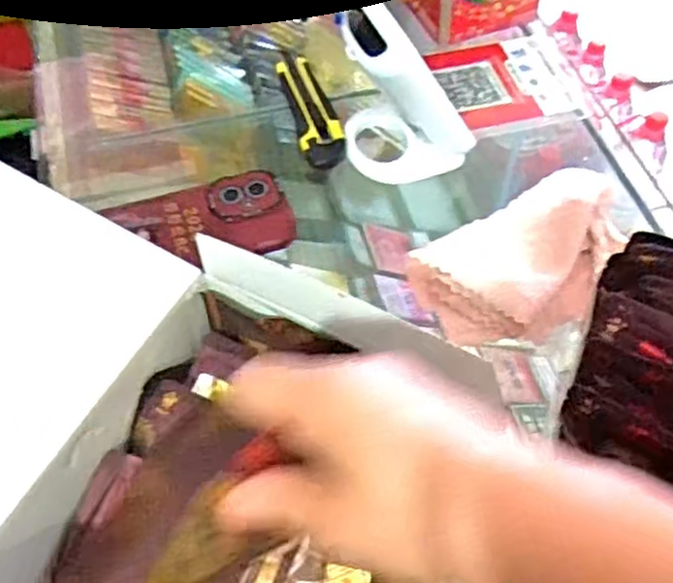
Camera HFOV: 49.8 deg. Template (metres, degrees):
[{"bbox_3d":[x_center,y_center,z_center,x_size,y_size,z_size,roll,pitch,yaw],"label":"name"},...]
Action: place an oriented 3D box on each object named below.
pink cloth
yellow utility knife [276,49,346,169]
[{"bbox_3d":[0.154,-0.026,0.563,0.184,0.043,0.104,-26,60,-17],"label":"pink cloth"},{"bbox_3d":[-0.023,-0.169,0.658,0.039,0.014,0.155,-11,57,-8],"label":"yellow utility knife"}]

